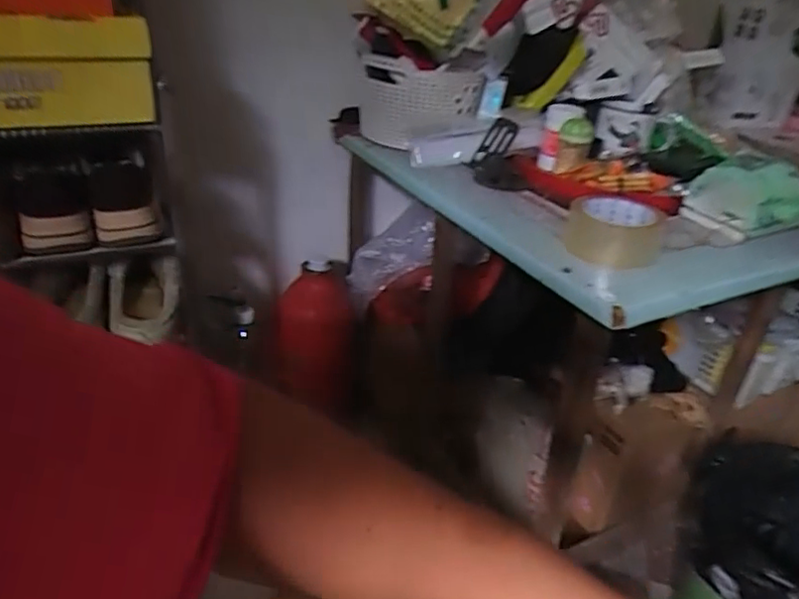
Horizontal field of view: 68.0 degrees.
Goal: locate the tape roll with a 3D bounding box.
[{"bbox_3d":[0.246,-0.082,0.683,0.103,0.054,0.102,13,30,15],"label":"tape roll"}]

